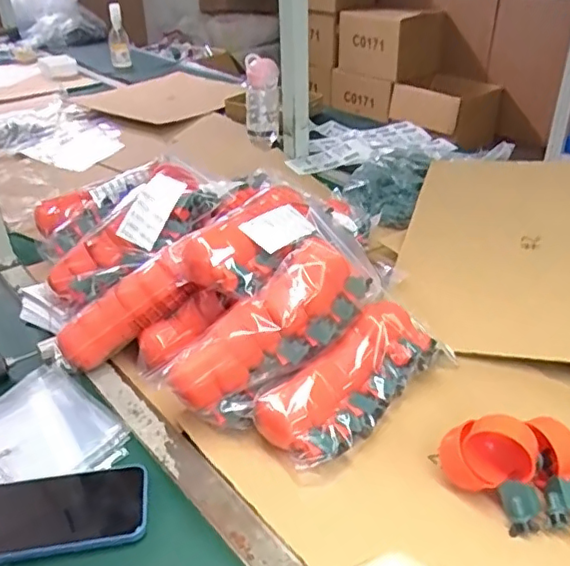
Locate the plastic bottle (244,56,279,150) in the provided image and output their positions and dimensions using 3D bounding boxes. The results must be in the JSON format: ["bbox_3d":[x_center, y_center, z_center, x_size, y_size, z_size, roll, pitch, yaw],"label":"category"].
[{"bbox_3d":[-0.052,-0.417,1.342,0.071,0.173,0.068,-5,33,-5],"label":"plastic bottle"}]

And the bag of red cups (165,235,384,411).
[{"bbox_3d":[-0.008,0.041,0.639,0.259,0.092,0.066,-34,42,-17],"label":"bag of red cups"}]

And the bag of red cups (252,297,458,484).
[{"bbox_3d":[0.081,0.104,0.655,0.088,0.077,0.248,26,42,36],"label":"bag of red cups"}]

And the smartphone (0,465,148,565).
[{"bbox_3d":[-0.209,0.211,0.543,0.159,0.014,0.082,-7,33,-8],"label":"smartphone"}]

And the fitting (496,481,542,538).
[{"bbox_3d":[0.214,0.203,0.537,0.028,0.038,0.038,-5,32,-8],"label":"fitting"}]

